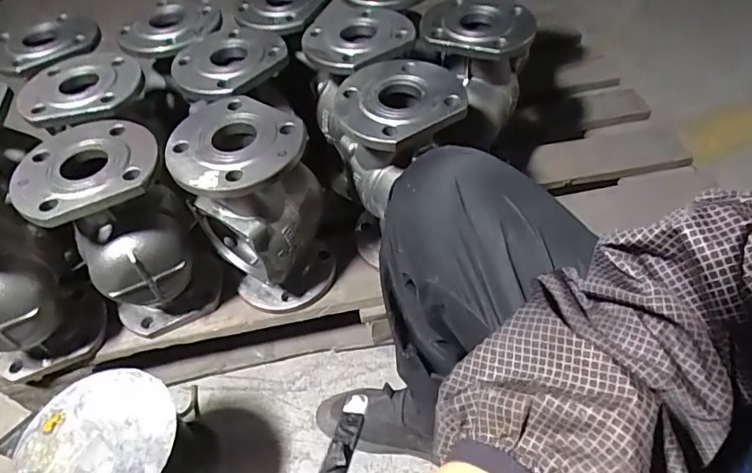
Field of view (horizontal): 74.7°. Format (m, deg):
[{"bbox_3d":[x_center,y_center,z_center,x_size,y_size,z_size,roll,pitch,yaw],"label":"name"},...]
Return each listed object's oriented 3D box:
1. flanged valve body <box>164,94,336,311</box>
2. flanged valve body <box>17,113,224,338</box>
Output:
[{"bbox_3d":[-0.153,-0.029,0.671,0.158,0.288,0.145,-3,50,3],"label":"flanged valve body"},{"bbox_3d":[-0.313,0.006,0.647,0.148,0.282,0.132,-34,55,-21],"label":"flanged valve body"}]

